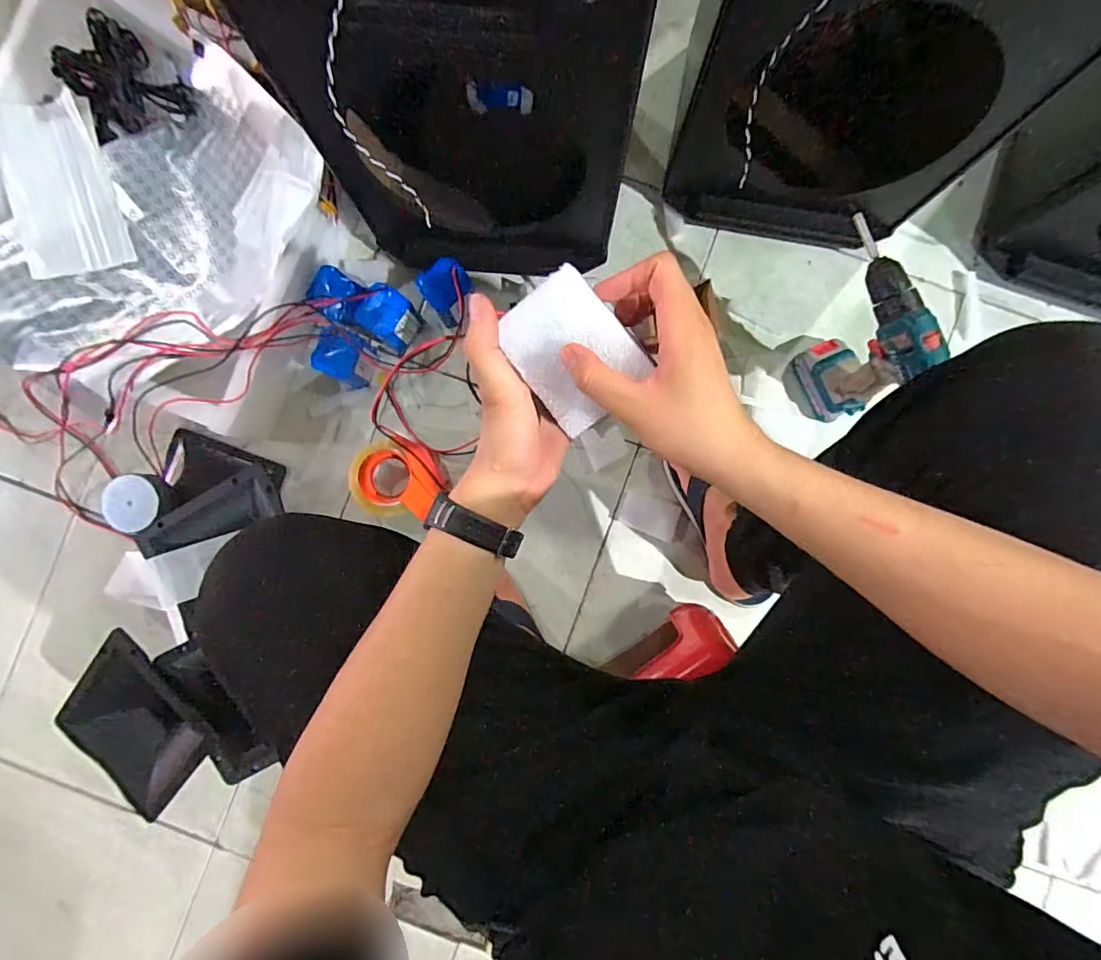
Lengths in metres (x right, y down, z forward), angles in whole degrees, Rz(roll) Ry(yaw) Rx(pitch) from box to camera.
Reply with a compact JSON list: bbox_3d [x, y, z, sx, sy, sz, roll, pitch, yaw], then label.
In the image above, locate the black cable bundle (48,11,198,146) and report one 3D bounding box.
[{"bbox_3d":[-0.657,-0.619,0.752,0.148,0.034,0.207,-33,87,-1],"label":"black cable bundle"}]

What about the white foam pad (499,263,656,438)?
[{"bbox_3d":[0.012,-0.081,0.309,0.068,0.006,0.087,-40,89,20],"label":"white foam pad"}]

